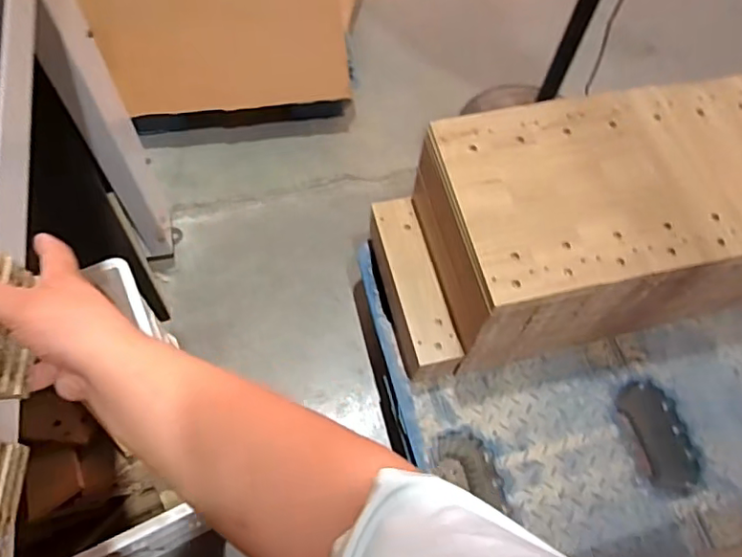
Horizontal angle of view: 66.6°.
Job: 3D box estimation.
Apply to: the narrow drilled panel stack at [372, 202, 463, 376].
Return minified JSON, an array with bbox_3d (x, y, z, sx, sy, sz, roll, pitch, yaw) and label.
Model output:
[{"bbox_3d":[0.083,0.025,1.207,0.096,0.154,0.368,-15,66,-10],"label":"narrow drilled panel stack"}]

